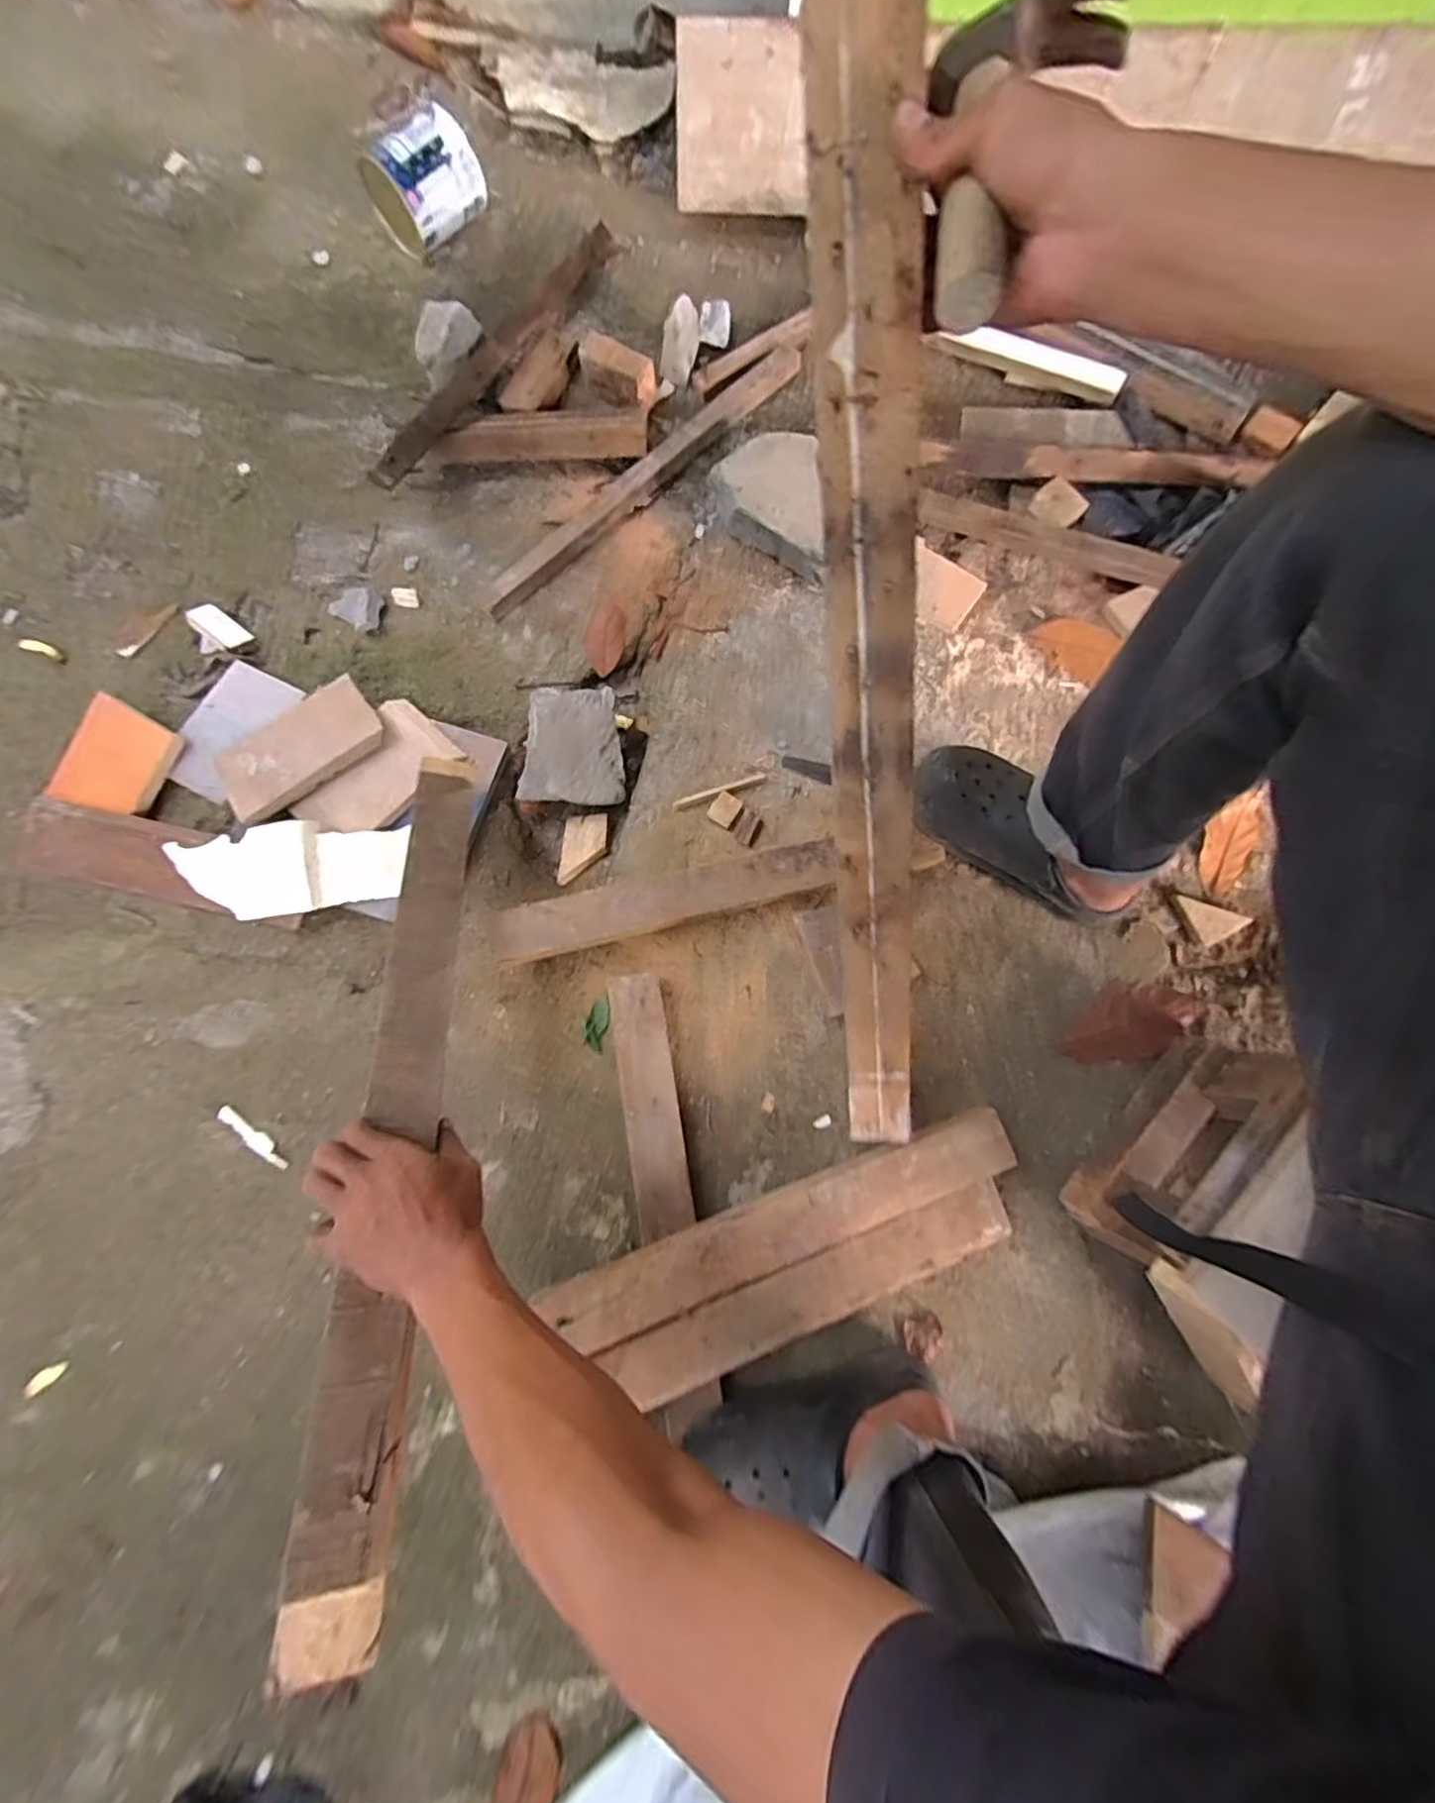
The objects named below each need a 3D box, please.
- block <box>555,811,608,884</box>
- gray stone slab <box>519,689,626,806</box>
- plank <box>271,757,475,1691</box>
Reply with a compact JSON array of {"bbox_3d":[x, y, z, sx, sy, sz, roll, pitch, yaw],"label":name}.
[{"bbox_3d":[-0.166,-0.065,0.811,0.063,0.007,0.084,-1,80,18],"label":"block"},{"bbox_3d":[-0.166,-0.183,0.769,0.116,0.032,0.131,1,101,-22],"label":"gray stone slab"},{"bbox_3d":[-0.254,0.144,0.539,0.046,0.038,0.679,-6,59,-1],"label":"plank"}]

